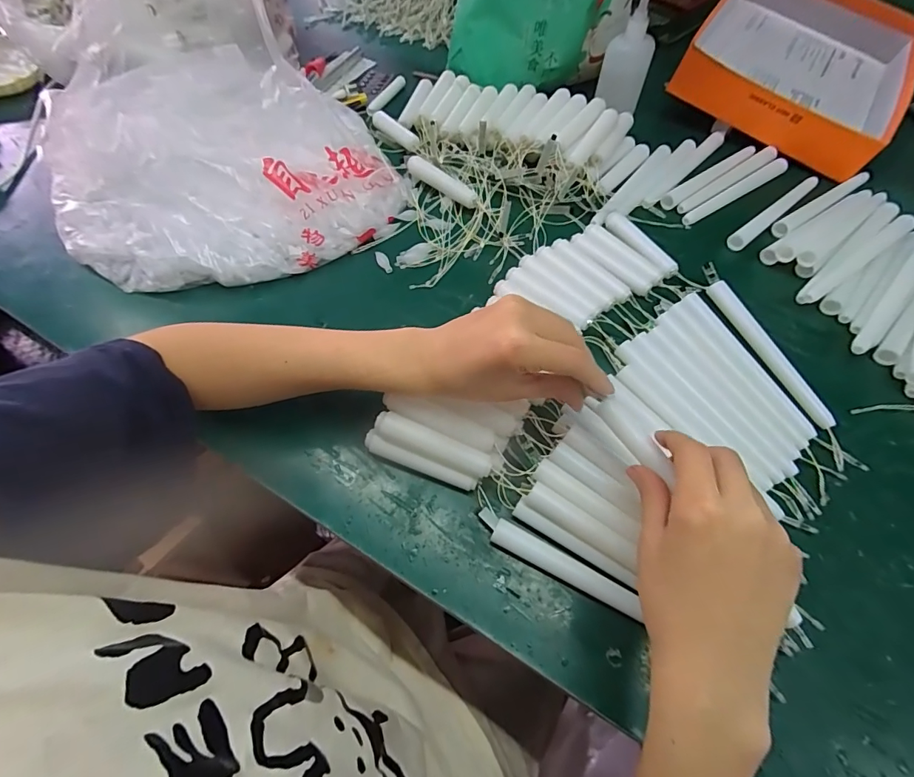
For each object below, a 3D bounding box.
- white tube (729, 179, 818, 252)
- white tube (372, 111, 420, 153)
[{"bbox_3d":[0.333,-0.185,0.465,0.145,0.012,0.016,-34,67,-17],"label":"white tube"},{"bbox_3d":[-0.075,-0.312,0.546,0.018,0.017,0.091,-41,69,-19],"label":"white tube"}]

